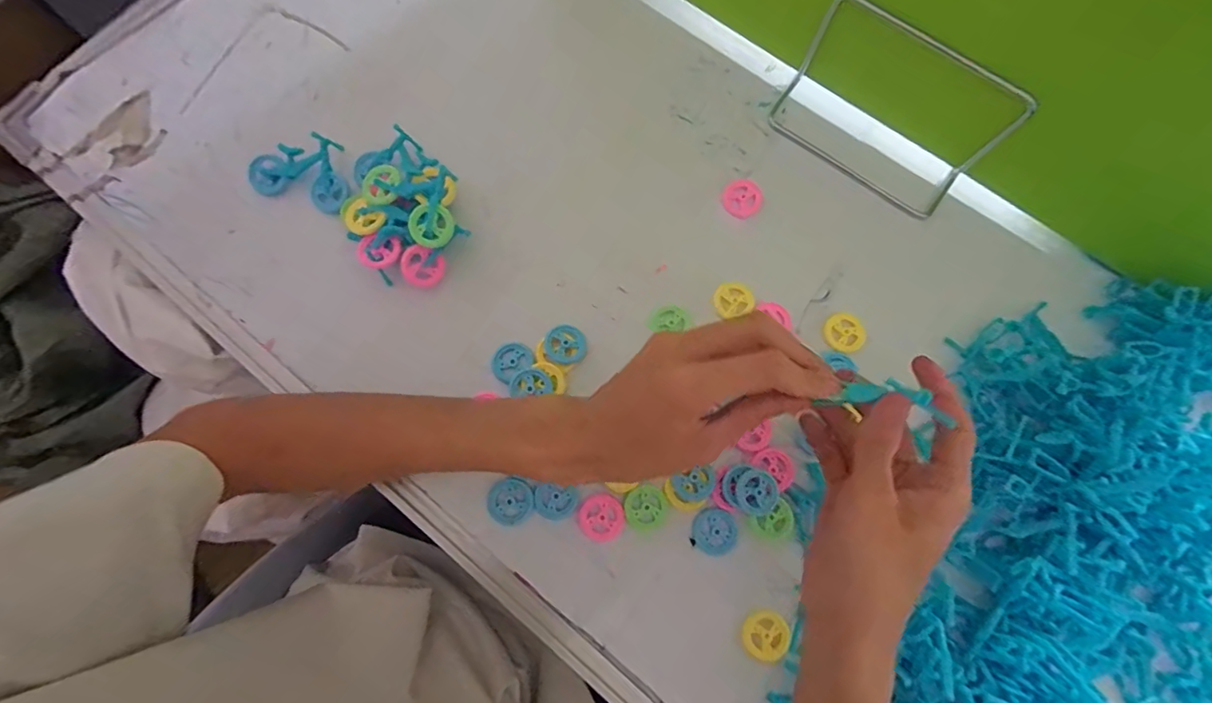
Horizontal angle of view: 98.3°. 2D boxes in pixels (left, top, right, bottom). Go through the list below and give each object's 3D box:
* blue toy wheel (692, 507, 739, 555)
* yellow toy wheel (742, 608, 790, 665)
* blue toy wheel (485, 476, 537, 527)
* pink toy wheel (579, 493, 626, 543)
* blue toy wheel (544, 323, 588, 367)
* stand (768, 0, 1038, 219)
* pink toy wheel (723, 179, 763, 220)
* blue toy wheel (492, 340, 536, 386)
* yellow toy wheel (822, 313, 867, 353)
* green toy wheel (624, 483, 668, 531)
[{"bbox_3d":[0.073,0.120,0.350,0.030,0.004,0.029,0,77,-1],"label":"blue toy wheel"},{"bbox_3d":[0.103,0.182,0.335,0.028,0.005,0.029,39,80,8],"label":"yellow toy wheel"},{"bbox_3d":[-0.063,0.101,0.350,0.030,0.004,0.030,34,79,7],"label":"blue toy wheel"},{"bbox_3d":[-0.003,0.111,0.350,0.030,0.004,0.030,0,77,-1],"label":"pink toy wheel"},{"bbox_3d":[-0.028,-0.005,0.372,0.029,0.006,0.028,34,79,7],"label":"blue toy wheel"},{"bbox_3d":[0.208,-0.178,0.382,0.153,0.083,0.069,33,79,7],"label":"stand"},{"bbox_3d":[0.106,-0.119,0.405,0.027,0.011,0.030,34,79,7],"label":"pink toy wheel"},{"bbox_3d":[-0.067,0.006,0.371,0.030,0.008,0.027,-34,80,-8],"label":"blue toy wheel"},{"bbox_3d":[0.175,-0.014,0.385,0.030,0.004,0.030,0,77,-1],"label":"yellow toy wheel"},{"bbox_3d":[0.026,0.105,0.352,0.027,0.004,0.029,0,77,-1],"label":"green toy wheel"}]

